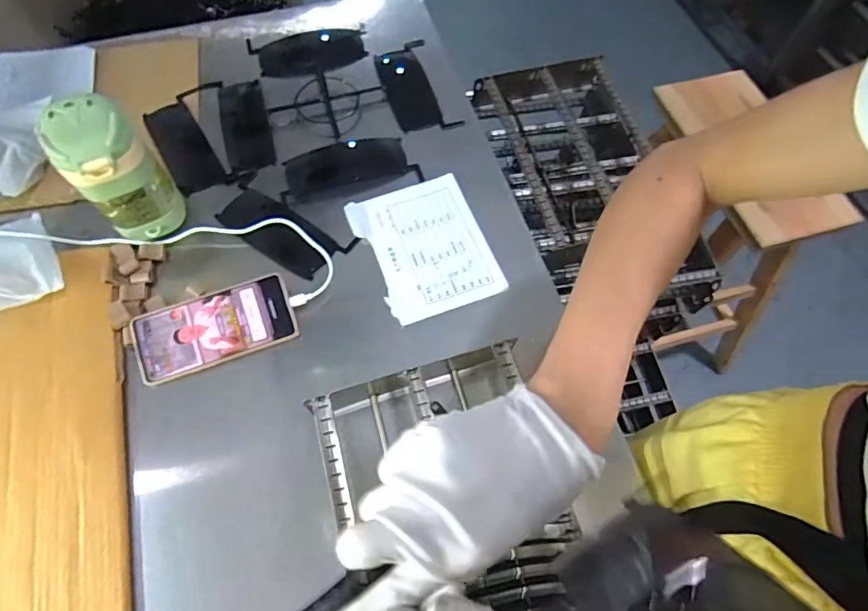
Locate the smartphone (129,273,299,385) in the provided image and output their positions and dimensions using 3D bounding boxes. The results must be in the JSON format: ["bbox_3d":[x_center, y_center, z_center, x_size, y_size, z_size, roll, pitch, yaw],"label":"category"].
[{"bbox_3d":[-0.232,0.023,0.535,0.161,0.007,0.076,-18,79,-9],"label":"smartphone"}]

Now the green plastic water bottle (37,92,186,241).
[{"bbox_3d":[-0.332,-0.139,0.534,0.082,0.145,0.071,-36,70,-17],"label":"green plastic water bottle"}]

